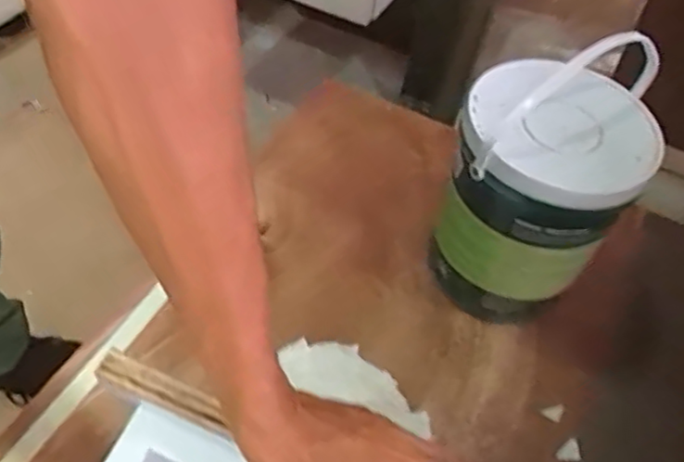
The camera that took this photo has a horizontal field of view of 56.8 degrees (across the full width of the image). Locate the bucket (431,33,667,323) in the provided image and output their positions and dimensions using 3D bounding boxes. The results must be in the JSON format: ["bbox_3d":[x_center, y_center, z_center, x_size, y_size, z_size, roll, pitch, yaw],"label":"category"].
[{"bbox_3d":[0.200,-0.044,0.662,0.168,0.242,0.200,24,53,14],"label":"bucket"}]

